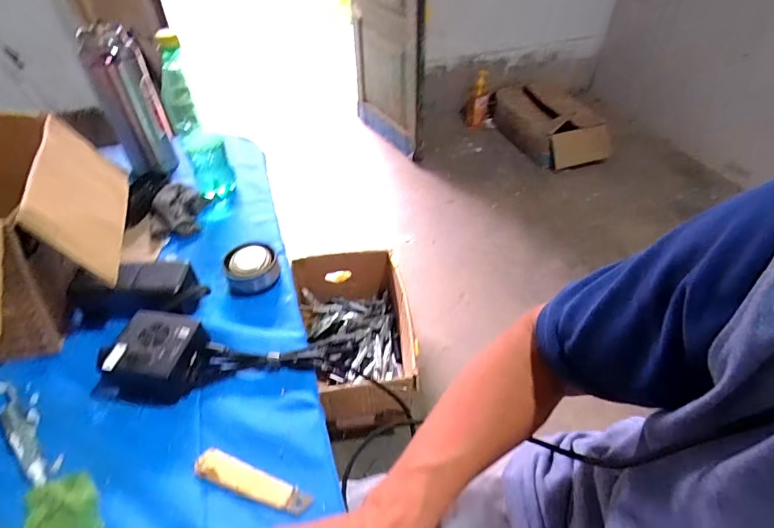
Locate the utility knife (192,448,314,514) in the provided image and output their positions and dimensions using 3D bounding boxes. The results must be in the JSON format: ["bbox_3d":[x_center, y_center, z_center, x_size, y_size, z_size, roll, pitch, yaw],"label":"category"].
[{"bbox_3d":[-0.121,0.194,0.387,0.110,0.004,0.024,14,47,17],"label":"utility knife"}]

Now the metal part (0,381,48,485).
[{"bbox_3d":[-0.357,0.152,0.422,0.146,0.010,0.027,29,52,28],"label":"metal part"}]

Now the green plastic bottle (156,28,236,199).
[{"bbox_3d":[-0.283,-0.212,0.645,0.063,0.236,0.053,-21,47,-18],"label":"green plastic bottle"}]

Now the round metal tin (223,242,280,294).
[{"bbox_3d":[-0.174,0.005,0.565,0.066,0.033,0.061,-16,46,-16],"label":"round metal tin"}]

